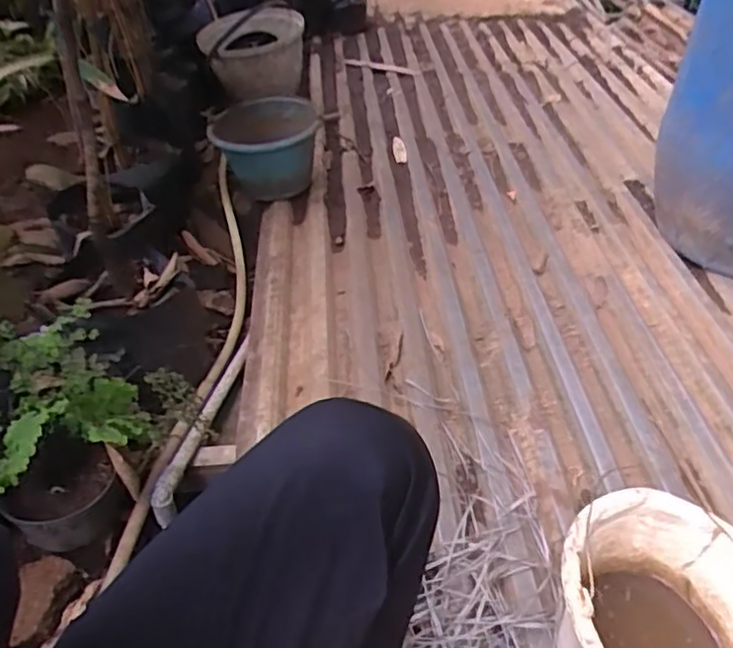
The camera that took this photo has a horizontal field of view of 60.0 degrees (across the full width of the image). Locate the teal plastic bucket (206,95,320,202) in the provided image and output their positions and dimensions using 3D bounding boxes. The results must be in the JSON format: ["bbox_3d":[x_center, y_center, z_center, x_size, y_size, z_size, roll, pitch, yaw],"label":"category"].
[{"bbox_3d":[-0.222,-0.392,1.437,0.235,0.160,0.212,-3,44,0],"label":"teal plastic bucket"}]

